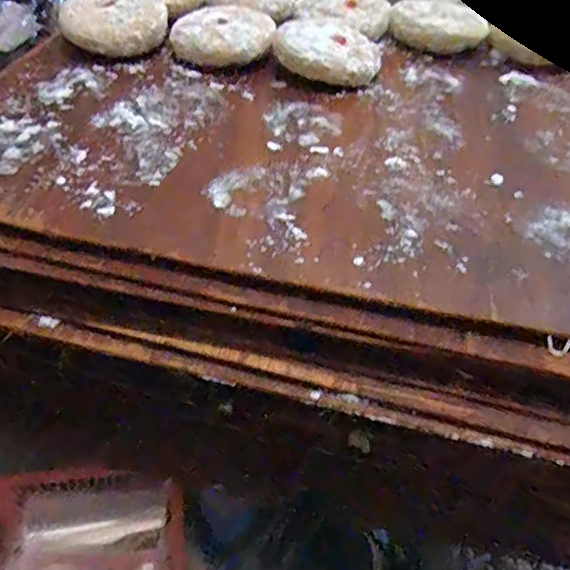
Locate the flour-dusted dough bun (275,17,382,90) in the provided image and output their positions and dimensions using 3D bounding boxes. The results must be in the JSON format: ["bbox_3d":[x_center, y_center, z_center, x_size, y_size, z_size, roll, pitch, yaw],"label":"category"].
[{"bbox_3d":[0.038,-0.200,0.468,0.085,0.030,0.083,9,45,4],"label":"flour-dusted dough bun"}]

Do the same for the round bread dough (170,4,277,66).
[{"bbox_3d":[-0.054,-0.214,0.476,0.082,0.023,0.073,-10,47,-14],"label":"round bread dough"}]

